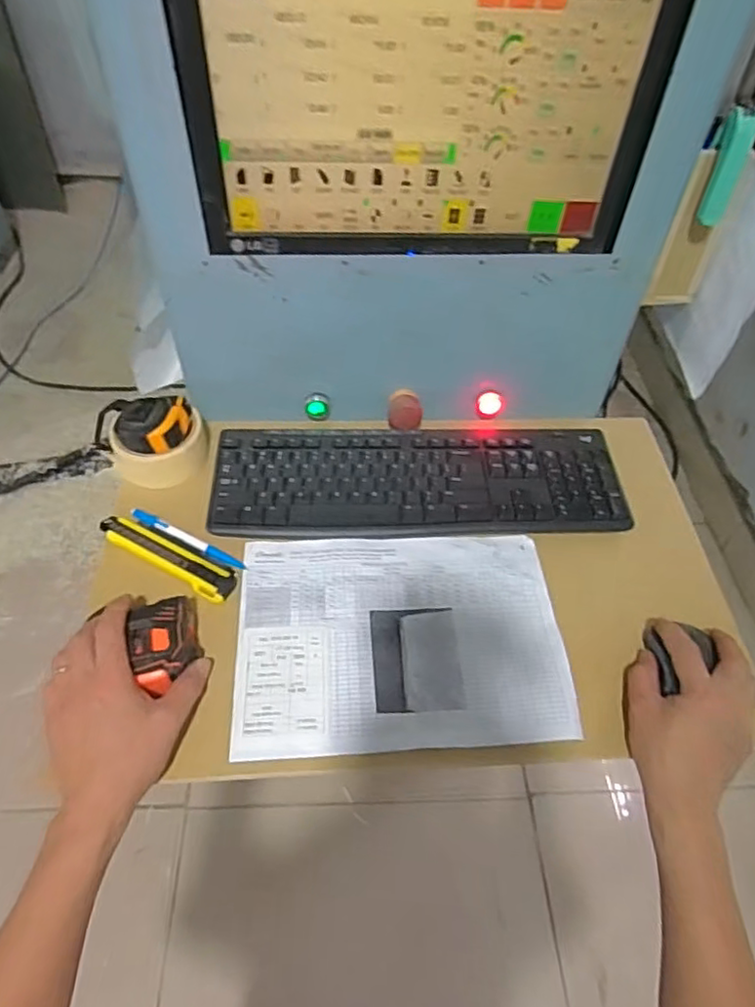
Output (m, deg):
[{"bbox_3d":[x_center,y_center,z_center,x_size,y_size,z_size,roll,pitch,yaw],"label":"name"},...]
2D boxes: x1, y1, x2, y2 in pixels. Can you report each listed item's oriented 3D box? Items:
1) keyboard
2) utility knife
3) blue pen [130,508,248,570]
[{"bbox_3d":[0.045,-0.024,0.673,0.429,0.030,0.140,-1,50,-2],"label":"keyboard"},{"bbox_3d":[-0.207,0.051,0.603,0.153,0.022,0.036,21,52,15],"label":"utility knife"},{"bbox_3d":[-0.190,0.036,0.622,0.134,0.015,0.013,22,53,16],"label":"blue pen"}]

